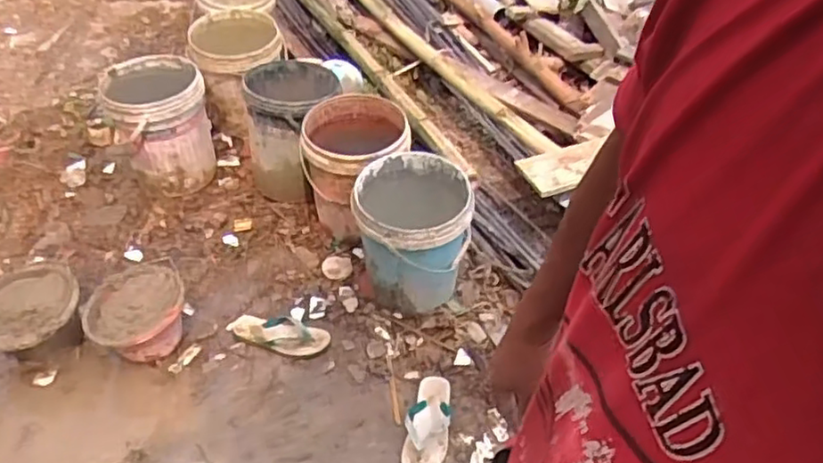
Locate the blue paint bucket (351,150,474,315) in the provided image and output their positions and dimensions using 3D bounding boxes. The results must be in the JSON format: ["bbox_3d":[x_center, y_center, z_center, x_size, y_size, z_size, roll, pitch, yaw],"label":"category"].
[{"bbox_3d":[-0.007,0.011,1.861,0.298,0.339,0.314,3,43,-3],"label":"blue paint bucket"}]

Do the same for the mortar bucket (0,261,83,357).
[{"bbox_3d":[-0.962,0.219,1.701,0.236,0.145,0.234,3,43,-3],"label":"mortar bucket"}]

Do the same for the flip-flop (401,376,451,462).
[{"bbox_3d":[0.040,0.455,1.622,0.100,0.036,0.263,8,43,1],"label":"flip-flop"}]

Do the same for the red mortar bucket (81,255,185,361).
[{"bbox_3d":[-0.696,0.222,1.711,0.232,0.159,0.249,3,43,-3],"label":"red mortar bucket"}]

